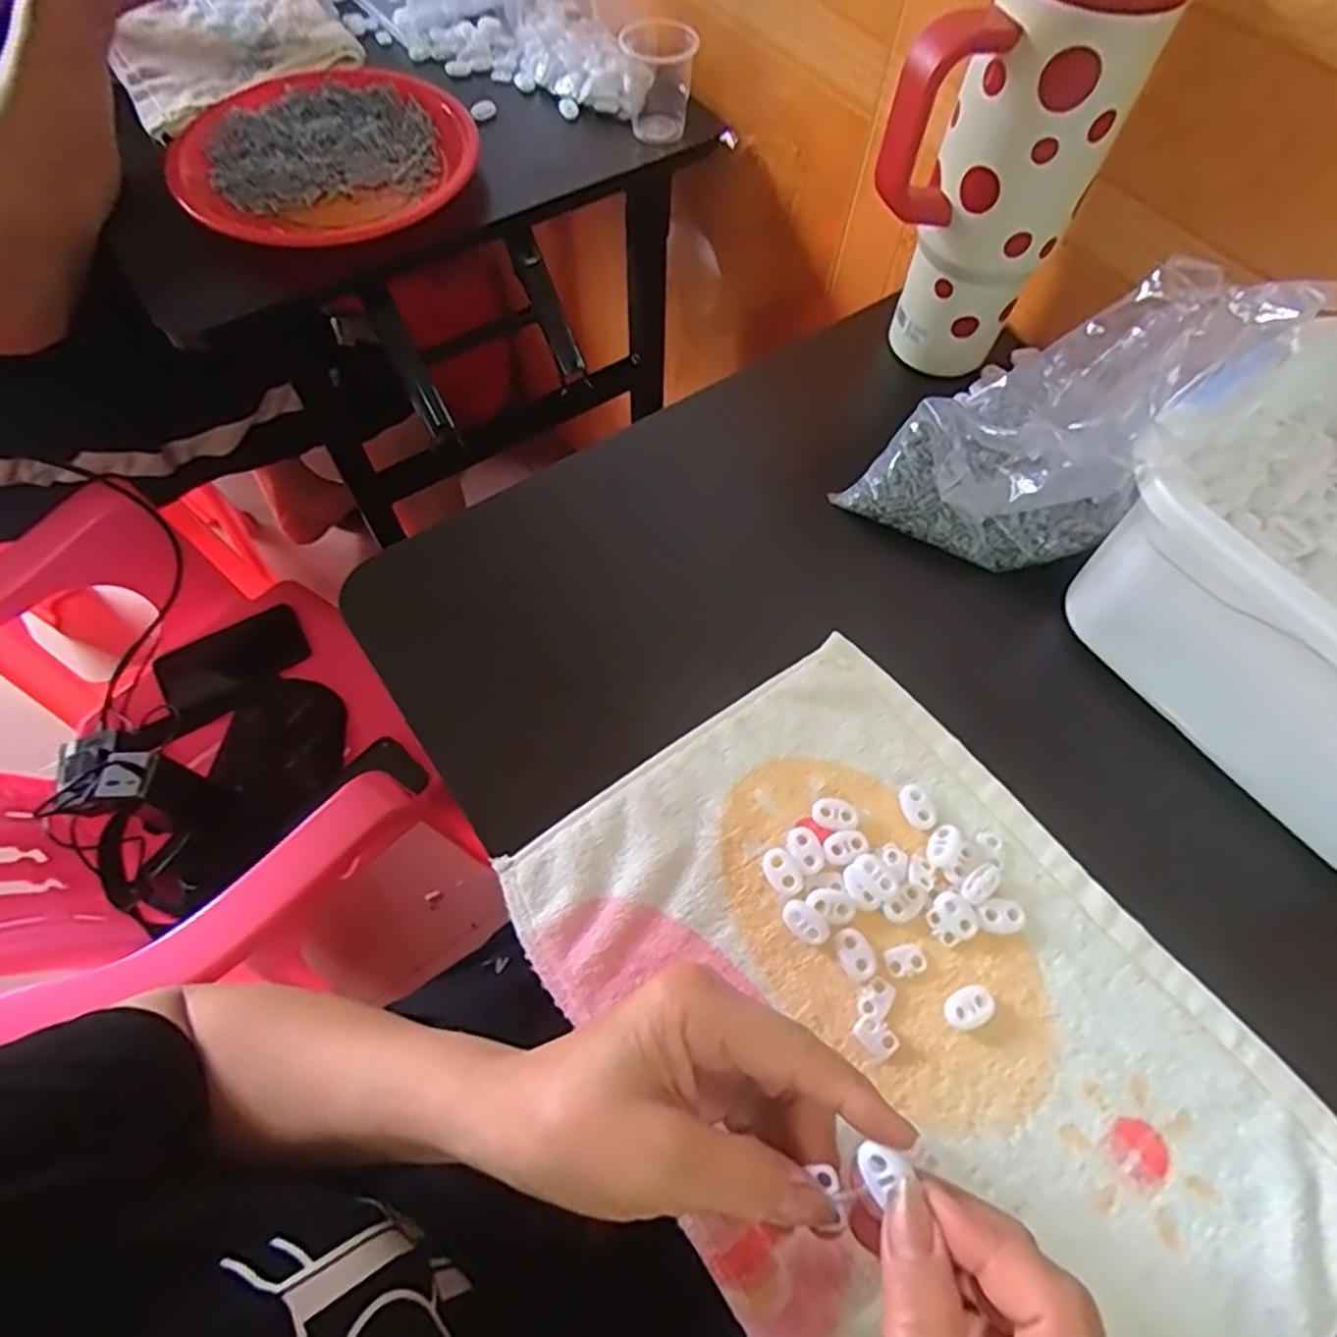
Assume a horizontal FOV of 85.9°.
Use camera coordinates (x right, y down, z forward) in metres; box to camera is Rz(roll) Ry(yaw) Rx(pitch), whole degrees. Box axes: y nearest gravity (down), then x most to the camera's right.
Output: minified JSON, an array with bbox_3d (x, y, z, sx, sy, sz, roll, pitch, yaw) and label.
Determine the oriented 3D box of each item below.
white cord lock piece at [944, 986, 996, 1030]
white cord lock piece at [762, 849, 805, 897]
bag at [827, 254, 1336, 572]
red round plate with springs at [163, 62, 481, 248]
[{"bbox_3d":[0.132,0.149,0.315,0.021,0.005,0.015,-20,65,-11],"label":"white cord lock piece"},{"bbox_3d":[0.053,0.096,0.337,0.014,0.006,0.022,-34,69,-17],"label":"white cord lock piece"},{"bbox_3d":[0.198,-0.134,0.381,0.139,0.142,0.116,37,68,16],"label":"bag"},{"bbox_3d":[-0.278,-0.419,0.579,0.223,0.031,0.237,0,63,-1],"label":"red round plate with springs"}]

